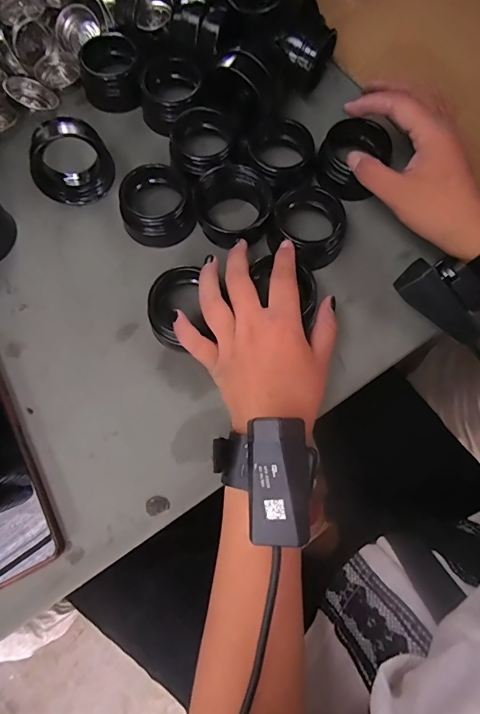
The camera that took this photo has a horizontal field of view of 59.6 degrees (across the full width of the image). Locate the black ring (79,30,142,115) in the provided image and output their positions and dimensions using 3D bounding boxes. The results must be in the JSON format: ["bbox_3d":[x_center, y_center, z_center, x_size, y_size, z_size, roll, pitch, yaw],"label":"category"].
[{"bbox_3d":[-0.121,-0.267,0.396,0.056,0.035,0.059,0,73,-1],"label":"black ring"}]

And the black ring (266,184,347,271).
[{"bbox_3d":[0.058,-0.109,0.352,0.063,0.027,0.068,0,76,-1],"label":"black ring"}]

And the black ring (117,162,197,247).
[{"bbox_3d":[-0.070,-0.127,0.351,0.058,0.037,0.055,0,73,-1],"label":"black ring"}]

